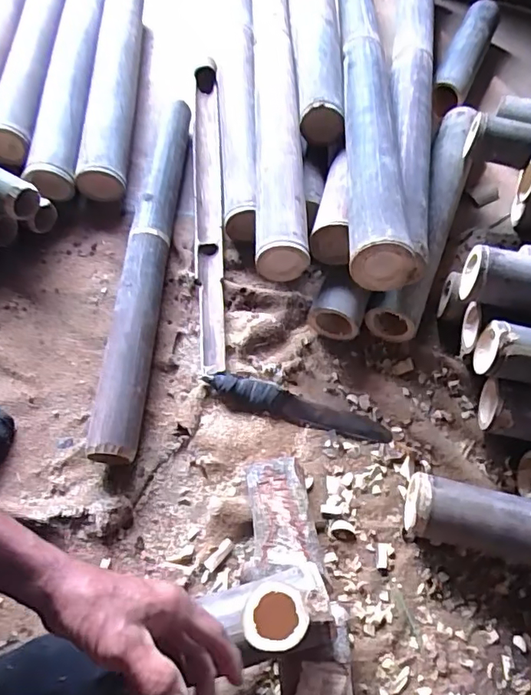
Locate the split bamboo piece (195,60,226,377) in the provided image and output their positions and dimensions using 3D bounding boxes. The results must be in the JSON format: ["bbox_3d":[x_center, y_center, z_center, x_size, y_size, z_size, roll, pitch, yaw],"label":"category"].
[{"bbox_3d":[-0.099,-0.256,0.863,0.048,0.055,0.653,-3,61,-4],"label":"split bamboo piece"}]

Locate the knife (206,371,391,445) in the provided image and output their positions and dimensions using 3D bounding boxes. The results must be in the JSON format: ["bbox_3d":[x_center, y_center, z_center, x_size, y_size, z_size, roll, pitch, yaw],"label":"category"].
[{"bbox_3d":[0.046,0.082,0.709,0.263,0.023,0.039,16,62,6],"label":"knife"}]

